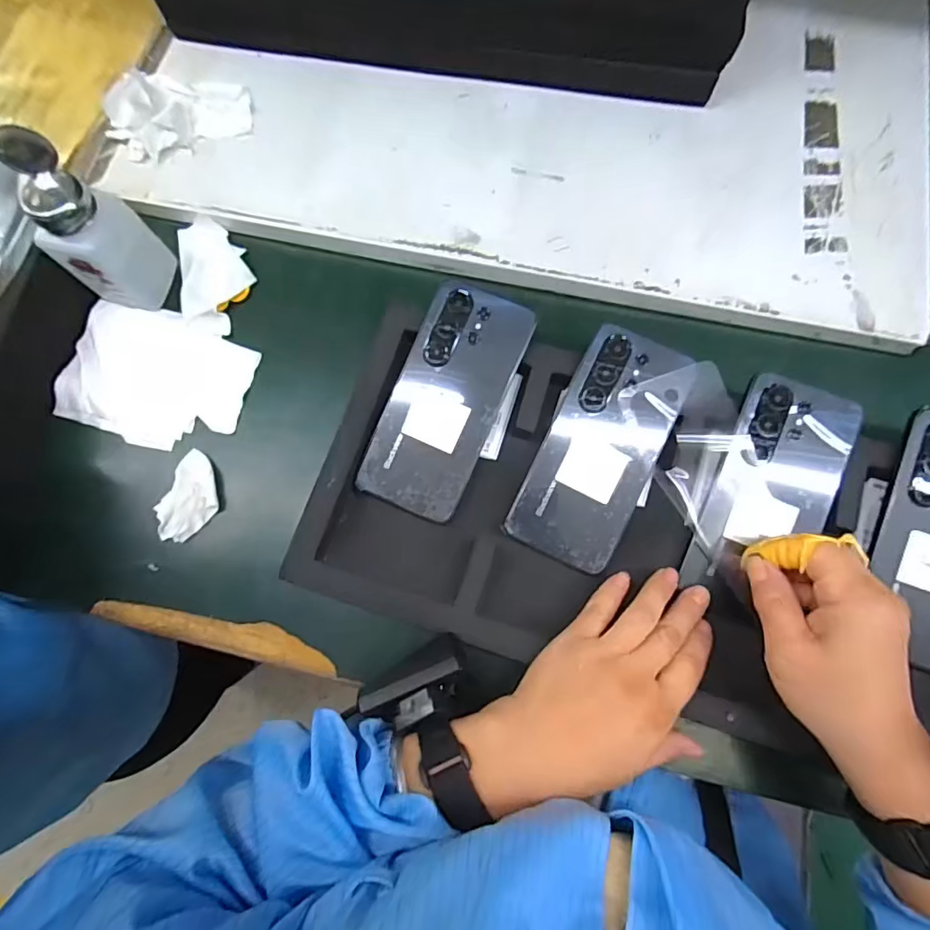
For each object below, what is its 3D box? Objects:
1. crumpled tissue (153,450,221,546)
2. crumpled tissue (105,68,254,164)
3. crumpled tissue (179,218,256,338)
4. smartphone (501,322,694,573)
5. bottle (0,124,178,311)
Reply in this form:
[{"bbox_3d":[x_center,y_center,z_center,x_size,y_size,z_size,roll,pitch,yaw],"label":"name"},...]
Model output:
[{"bbox_3d":[-0.205,0.023,0.387,0.034,0.021,0.067,8,77,2],"label":"crumpled tissue"},{"bbox_3d":[-0.248,-0.311,0.447,0.114,0.026,0.079,-21,77,-5],"label":"crumpled tissue"},{"bbox_3d":[-0.209,-0.161,0.434,0.057,0.014,0.108,-12,77,-2],"label":"crumpled tissue"},{"bbox_3d":[0.098,-0.012,0.367,0.077,0.004,0.168,26,88,5],"label":"smartphone"},{"bbox_3d":[-0.269,-0.166,0.376,0.053,0.111,0.056,7,77,2],"label":"bottle"}]

